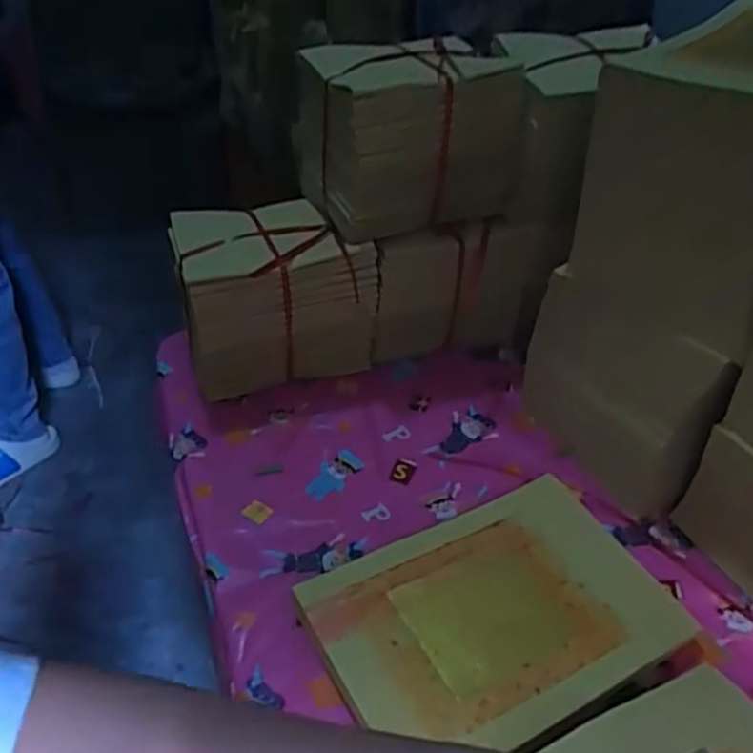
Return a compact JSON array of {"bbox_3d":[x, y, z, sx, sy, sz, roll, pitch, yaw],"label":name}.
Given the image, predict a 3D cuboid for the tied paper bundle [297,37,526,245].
[{"bbox_3d":[0.027,-0.210,0.640,0.166,0.135,0.099,-14,42,-20],"label":"tied paper bundle"}]

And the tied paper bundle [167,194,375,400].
[{"bbox_3d":[-0.093,-0.072,0.683,0.165,0.142,0.120,-11,40,-16],"label":"tied paper bundle"}]

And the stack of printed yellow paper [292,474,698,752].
[{"bbox_3d":[0.079,0.163,0.498,0.222,0.020,0.159,-18,43,-24],"label":"stack of printed yellow paper"}]

